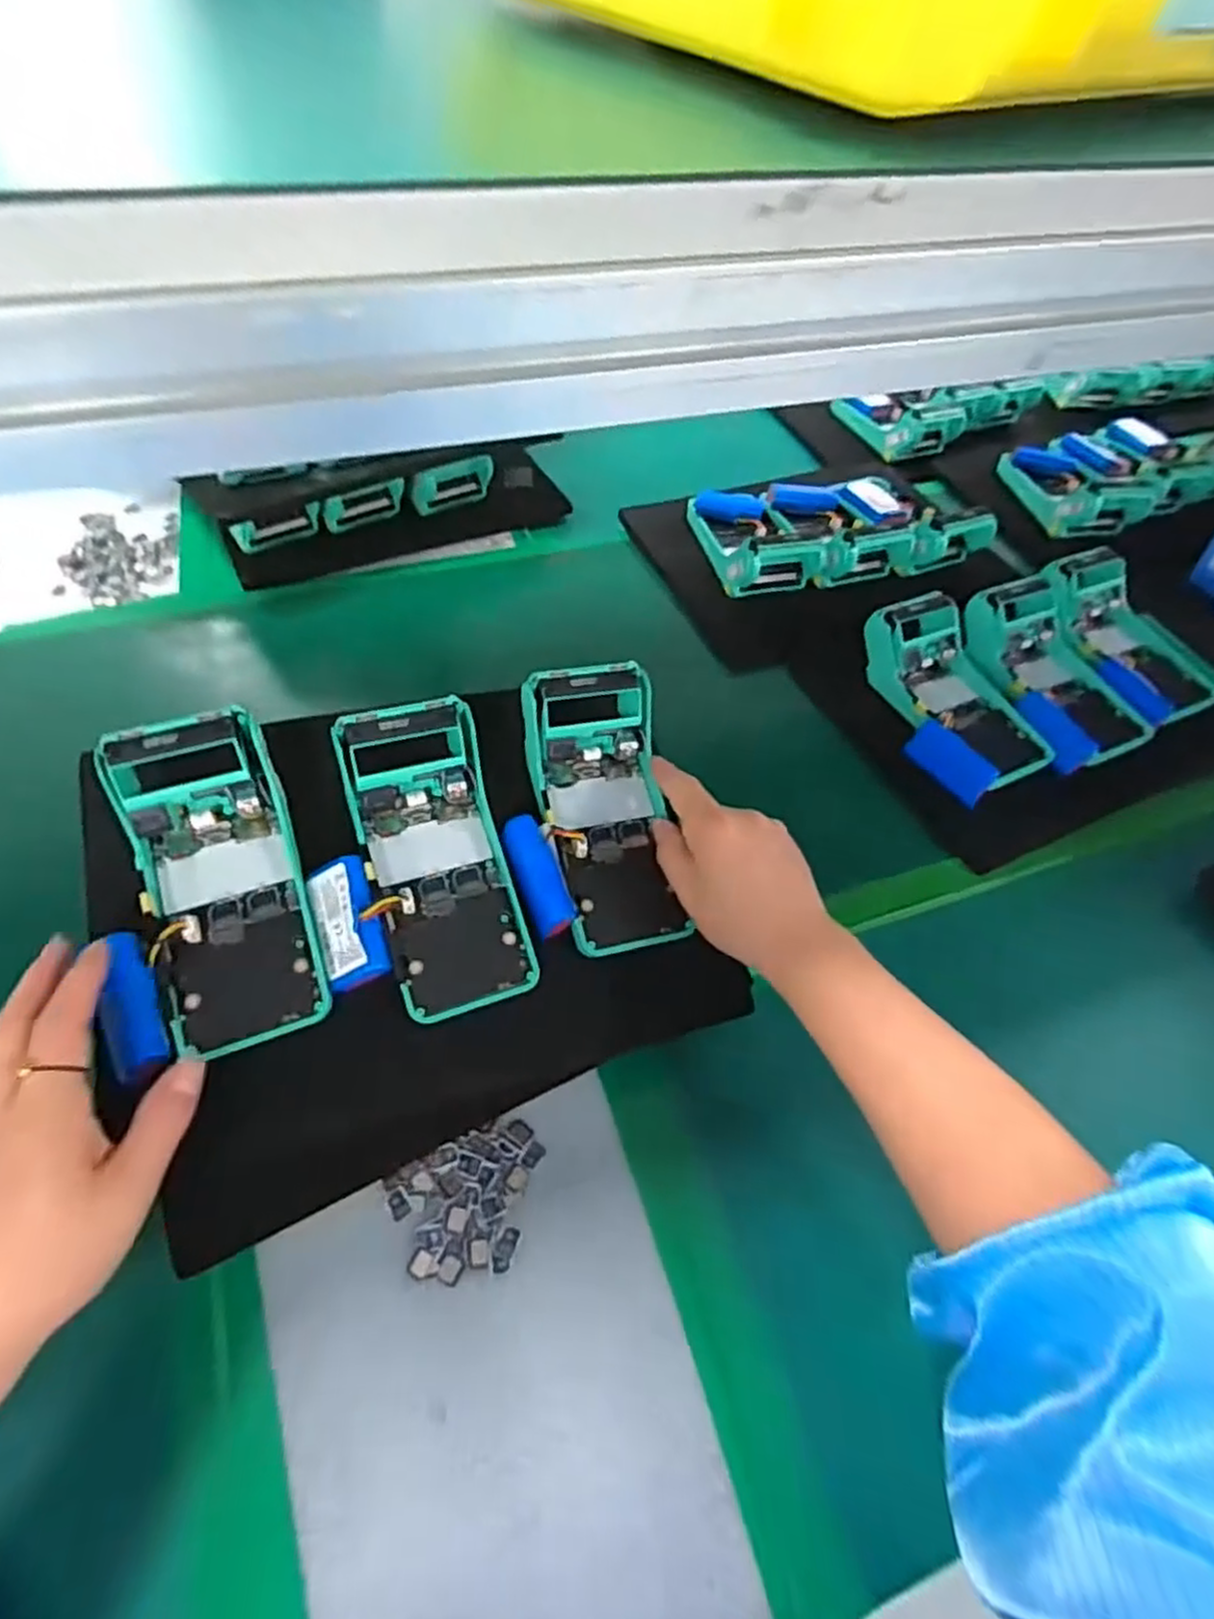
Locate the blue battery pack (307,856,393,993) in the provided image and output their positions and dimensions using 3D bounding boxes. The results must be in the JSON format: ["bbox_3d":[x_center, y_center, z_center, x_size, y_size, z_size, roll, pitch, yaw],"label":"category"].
[{"bbox_3d":[-0.137,0.060,0.399,0.033,0.015,0.069,-17,73,-15],"label":"blue battery pack"}]

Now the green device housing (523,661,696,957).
[{"bbox_3d":[-0.002,0.000,0.464,0.079,0.055,0.169,-9,83,-10],"label":"green device housing"}]

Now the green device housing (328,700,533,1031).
[{"bbox_3d":[-0.093,0.025,0.409,0.074,0.085,0.149,-15,56,-14],"label":"green device housing"}]

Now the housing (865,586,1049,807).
[{"bbox_3d":[0.281,-0.092,0.604,0.110,0.058,0.177,-14,56,-14],"label":"housing"}]

